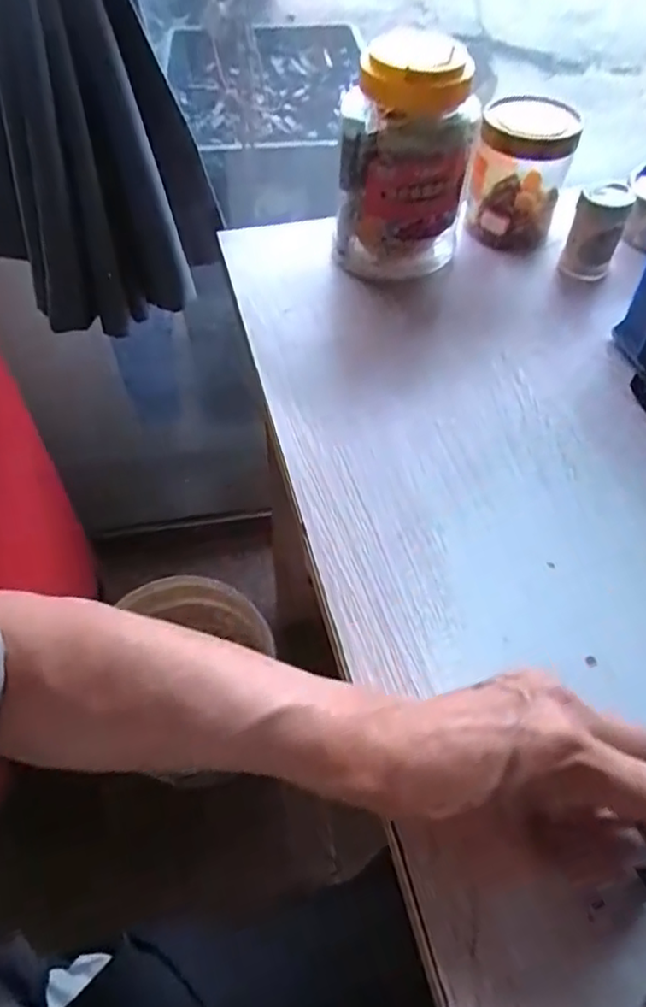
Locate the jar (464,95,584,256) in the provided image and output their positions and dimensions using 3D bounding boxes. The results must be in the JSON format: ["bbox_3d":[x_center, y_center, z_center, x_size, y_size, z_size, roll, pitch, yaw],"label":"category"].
[{"bbox_3d":[0.184,-0.313,0.627,0.082,0.114,0.082,8,53,7],"label":"jar"}]

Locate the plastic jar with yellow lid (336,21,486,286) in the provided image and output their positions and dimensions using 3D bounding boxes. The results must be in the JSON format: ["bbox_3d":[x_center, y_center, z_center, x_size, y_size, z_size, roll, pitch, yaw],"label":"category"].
[{"bbox_3d":[0.071,-0.293,0.571,0.111,0.186,0.091,8,53,7],"label":"plastic jar with yellow lid"}]

